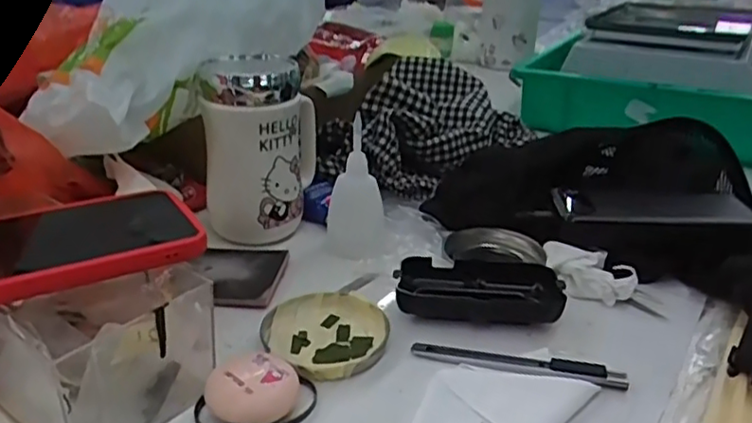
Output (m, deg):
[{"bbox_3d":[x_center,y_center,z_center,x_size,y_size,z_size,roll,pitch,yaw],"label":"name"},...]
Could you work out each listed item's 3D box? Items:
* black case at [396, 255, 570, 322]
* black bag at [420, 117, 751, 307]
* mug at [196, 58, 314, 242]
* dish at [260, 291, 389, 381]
[{"bbox_3d":[0.070,0.053,0.444,0.107,0.026,0.055,5,26,5],"label":"black case"},{"bbox_3d":[0.224,-0.021,0.553,0.306,0.075,0.220,17,29,27],"label":"black bag"},{"bbox_3d":[-0.092,-0.052,0.517,0.088,0.132,0.079,-1,26,-7],"label":"mug"},{"bbox_3d":[-0.031,0.075,0.409,0.074,0.009,0.080,2,26,-1],"label":"dish"}]

